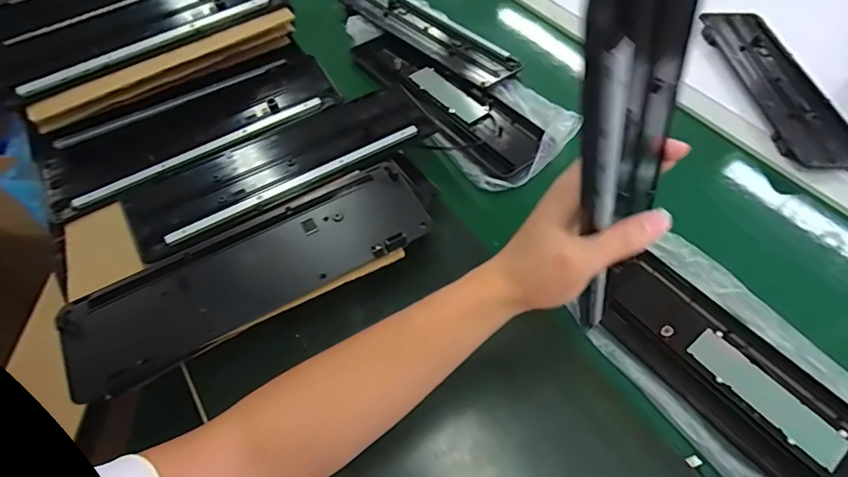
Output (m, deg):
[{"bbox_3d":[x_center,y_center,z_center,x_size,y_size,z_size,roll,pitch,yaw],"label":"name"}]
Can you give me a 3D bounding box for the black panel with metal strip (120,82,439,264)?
[{"bbox_3d":[-0.161,-0.093,0.526,0.343,0.014,0.109,-29,60,-18],"label":"black panel with metal strip"}]

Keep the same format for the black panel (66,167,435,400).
[{"bbox_3d":[-0.166,0.029,0.453,0.351,0.033,0.100,-25,59,-16],"label":"black panel"}]

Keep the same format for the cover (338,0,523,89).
[{"bbox_3d":[0.002,-0.350,0.768,0.345,0.019,0.098,38,63,23],"label":"cover"}]

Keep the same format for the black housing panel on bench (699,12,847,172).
[{"bbox_3d":[0.524,-0.236,0.682,0.121,0.020,0.346,-2,55,-1],"label":"black housing panel on bench"}]

